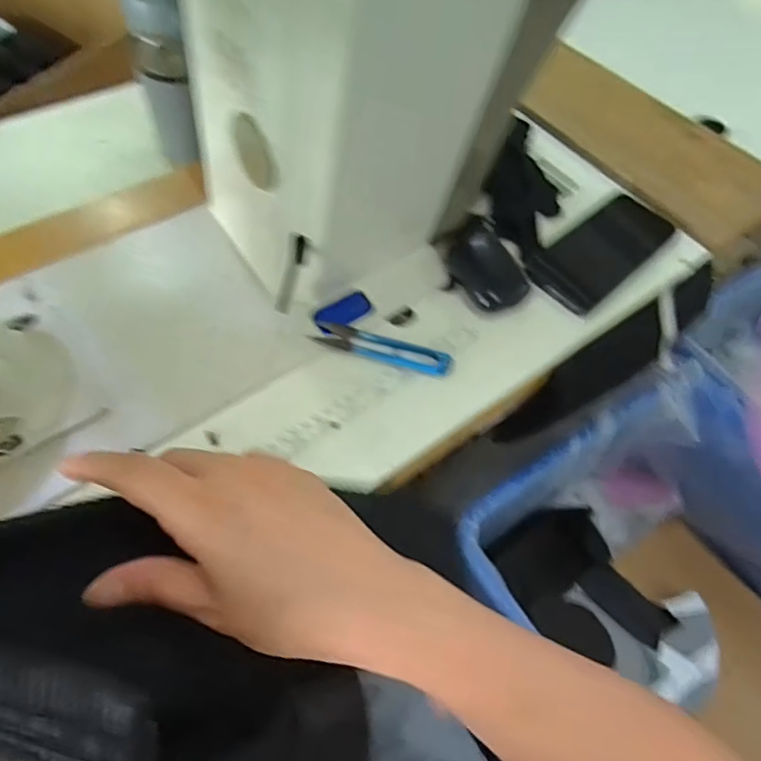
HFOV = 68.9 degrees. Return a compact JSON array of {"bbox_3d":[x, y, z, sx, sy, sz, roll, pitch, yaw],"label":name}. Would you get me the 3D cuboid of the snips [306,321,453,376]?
[{"bbox_3d":[0.003,-0.029,0.455,0.114,0.010,0.026,14,57,4],"label":"snips"}]

